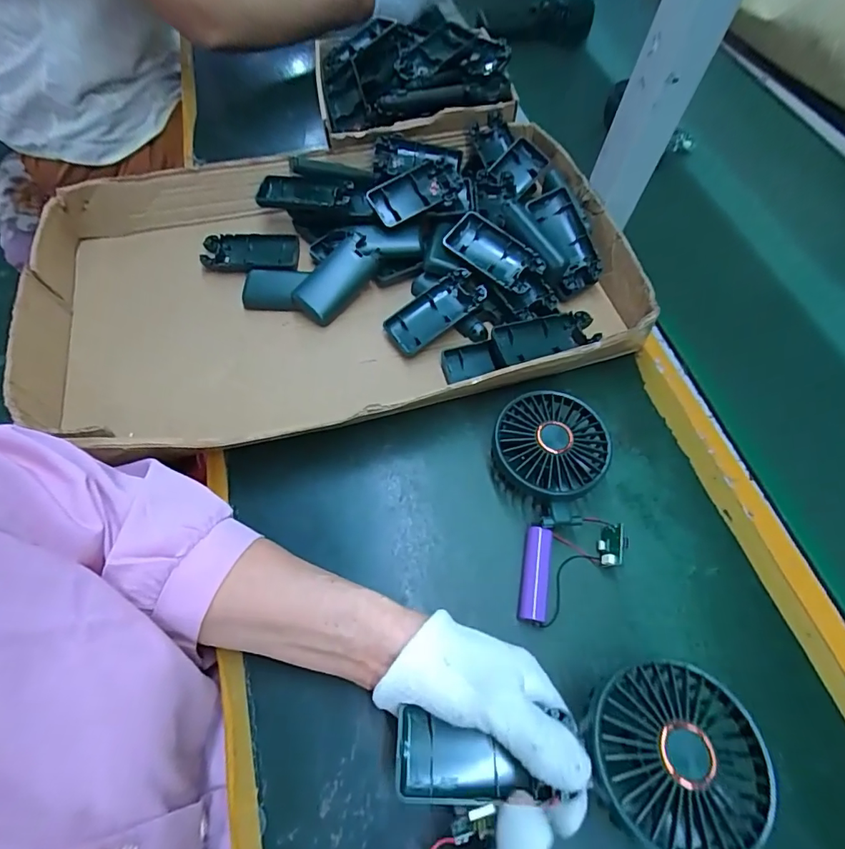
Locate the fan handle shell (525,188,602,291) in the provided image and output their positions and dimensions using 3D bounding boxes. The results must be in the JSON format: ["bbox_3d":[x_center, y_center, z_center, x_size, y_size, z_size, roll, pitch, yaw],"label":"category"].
[{"bbox_3d":[0.142,-0.181,0.470,0.045,0.021,0.095,-24,87,-14],"label":"fan handle shell"}]

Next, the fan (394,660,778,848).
[{"bbox_3d":[0.079,0.174,0.249,0.182,0.035,0.079,-8,60,7],"label":"fan"}]

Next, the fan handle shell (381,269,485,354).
[{"bbox_3d":[0.012,-0.104,0.448,0.093,0.021,0.045,-35,66,1],"label":"fan handle shell"}]

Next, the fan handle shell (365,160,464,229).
[{"bbox_3d":[-0.006,-0.235,0.485,0.088,0.022,0.046,-27,67,-18],"label":"fan handle shell"}]

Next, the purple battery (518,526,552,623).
[{"bbox_3d":[0.081,0.108,0.345,0.018,0.018,0.065,11,61,4],"label":"purple battery"}]

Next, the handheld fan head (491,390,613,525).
[{"bbox_3d":[0.101,0.023,0.376,0.089,0.046,0.089,1,60,-1],"label":"handheld fan head"}]

